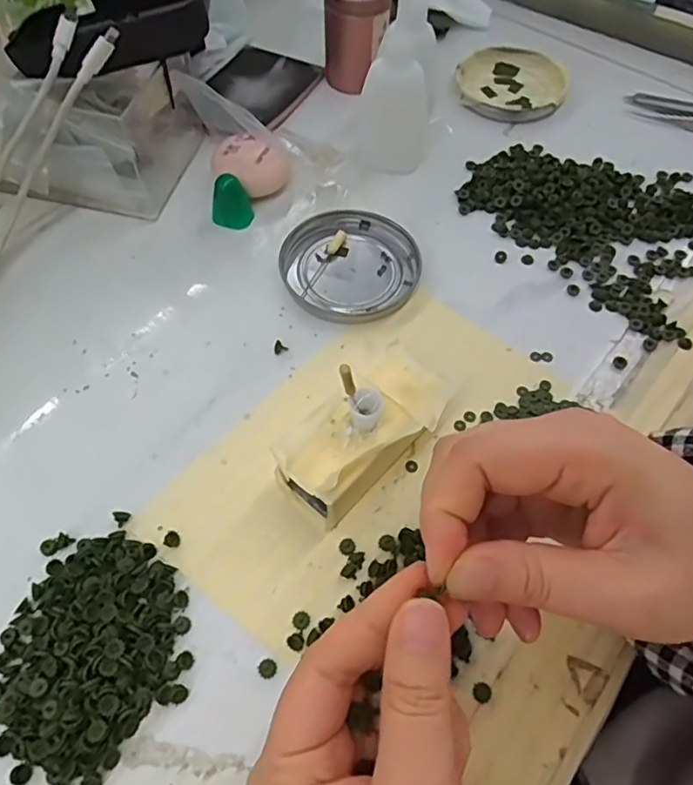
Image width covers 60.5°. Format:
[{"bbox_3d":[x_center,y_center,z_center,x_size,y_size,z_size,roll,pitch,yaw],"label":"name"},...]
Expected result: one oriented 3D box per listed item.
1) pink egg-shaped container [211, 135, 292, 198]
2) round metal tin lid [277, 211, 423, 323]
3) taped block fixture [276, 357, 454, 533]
[{"bbox_3d":[-0.058,-0.140,0.365,0.050,0.031,0.030,14,60,6],"label":"pink egg-shaped container"},{"bbox_3d":[0.002,-0.074,0.344,0.077,0.009,0.076,1,59,-1],"label":"round metal tin lid"},{"bbox_3d":[0.006,0.018,0.267,0.083,0.046,0.048,-38,67,-21],"label":"taped block fixture"}]

